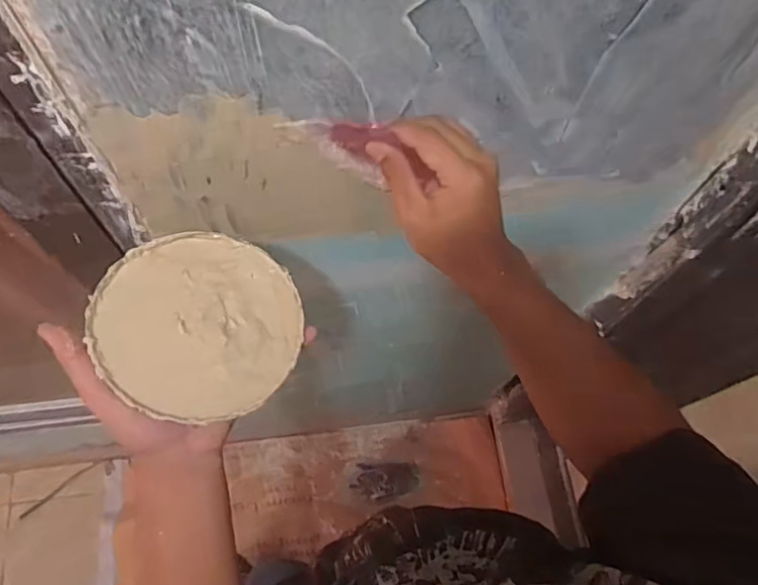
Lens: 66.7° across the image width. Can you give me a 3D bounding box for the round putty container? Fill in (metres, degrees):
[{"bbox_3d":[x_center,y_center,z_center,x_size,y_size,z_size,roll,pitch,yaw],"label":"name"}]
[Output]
[{"bbox_3d":[-0.131,0.020,0.429,0.137,0.028,0.149,1,66,-2],"label":"round putty container"}]

